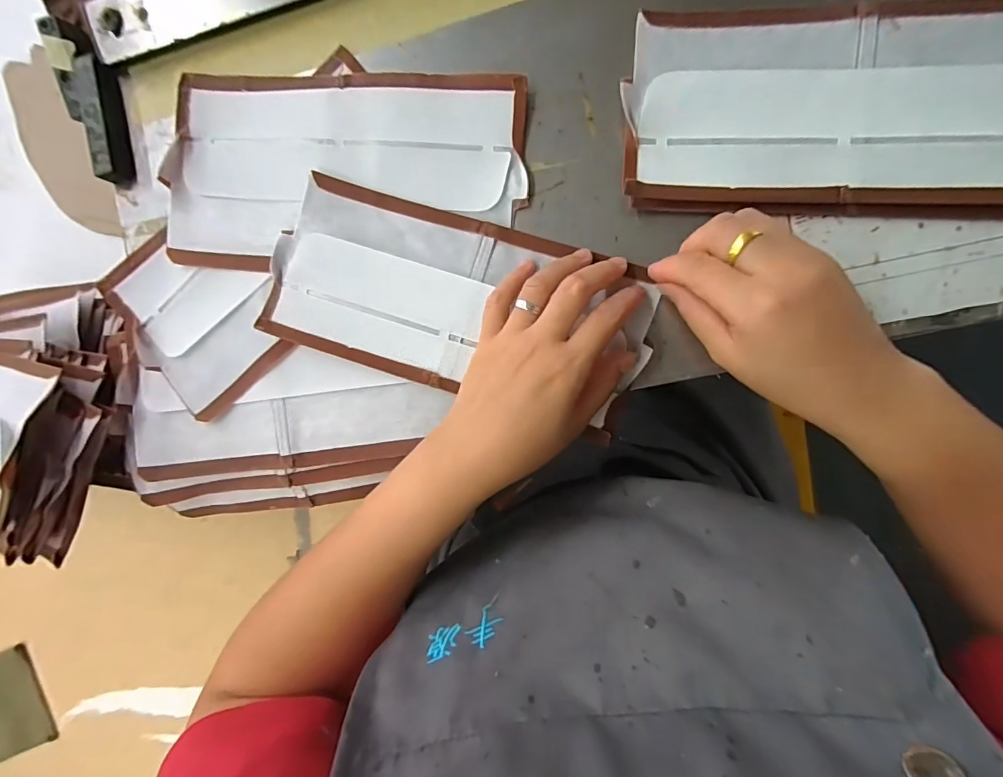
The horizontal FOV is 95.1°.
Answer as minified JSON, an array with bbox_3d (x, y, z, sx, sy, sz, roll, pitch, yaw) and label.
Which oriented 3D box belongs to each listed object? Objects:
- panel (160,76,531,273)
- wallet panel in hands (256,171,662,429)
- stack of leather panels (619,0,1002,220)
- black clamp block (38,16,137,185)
[{"bbox_3d":[-0.102,-0.134,0.287,0.230,0.007,0.118,6,93,7],"label":"panel"},{"bbox_3d":[-0.028,-0.053,0.280,0.230,0.010,0.101,18,94,7],"label":"wallet panel in hands"},{"bbox_3d":[0.187,-0.150,0.247,0.231,0.011,0.106,4,93,7],"label":"stack of leather panels"},{"bbox_3d":[-0.271,-0.190,0.304,0.034,0.018,0.101,-10,91,8],"label":"black clamp block"}]

